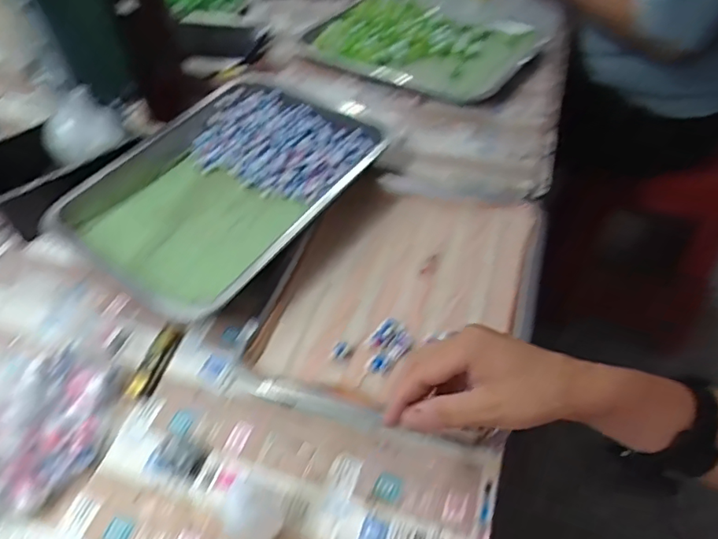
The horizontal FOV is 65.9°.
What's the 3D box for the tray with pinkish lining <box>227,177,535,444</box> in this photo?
[{"bbox_3d":[0.049,0.024,0.586,0.254,0.050,0.296,13,53,10],"label":"tray with pinkish lining"}]

